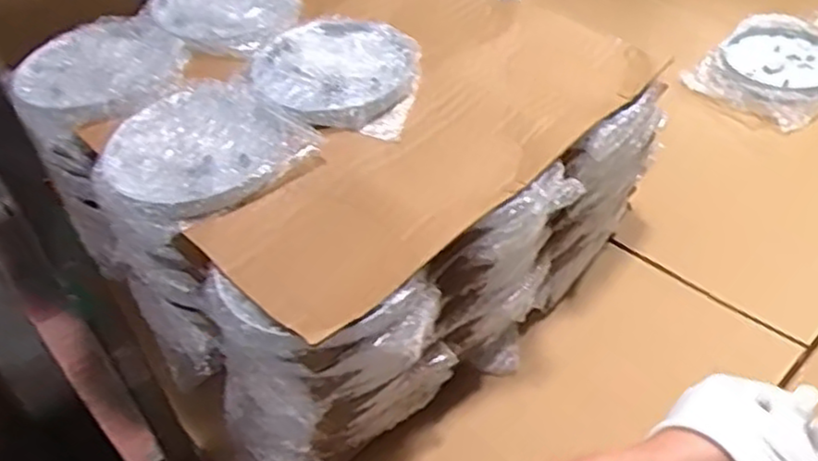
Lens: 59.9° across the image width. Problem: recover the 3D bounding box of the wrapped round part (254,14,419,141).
[{"bbox_3d":[-0.062,-0.134,0.609,0.137,0.026,0.135,-2,45,2],"label":"wrapped round part"}]

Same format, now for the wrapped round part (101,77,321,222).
[{"bbox_3d":[-0.162,-0.065,0.544,0.142,0.019,0.133,-2,45,2],"label":"wrapped round part"}]

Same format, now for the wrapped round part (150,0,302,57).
[{"bbox_3d":[-0.174,-0.218,0.685,0.161,0.034,0.121,33,56,30],"label":"wrapped round part"}]

